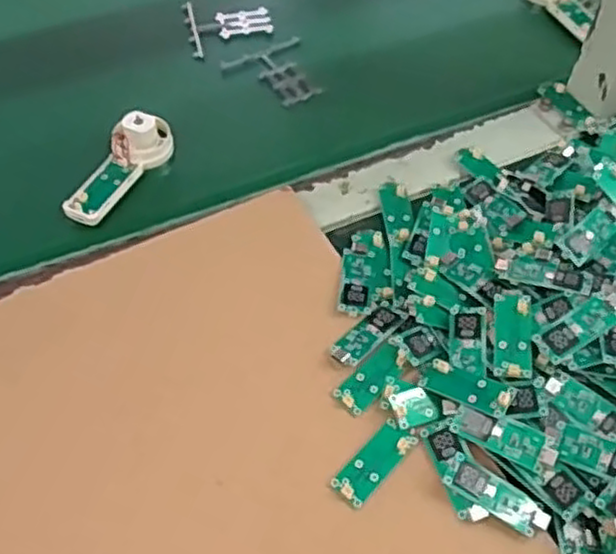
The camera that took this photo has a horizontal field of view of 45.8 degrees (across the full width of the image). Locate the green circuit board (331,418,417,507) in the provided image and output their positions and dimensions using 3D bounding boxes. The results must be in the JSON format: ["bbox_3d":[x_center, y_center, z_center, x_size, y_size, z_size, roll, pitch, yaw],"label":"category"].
[{"bbox_3d":[0.033,0.092,0.364,0.018,0.004,0.047,38,61,20],"label":"green circuit board"}]

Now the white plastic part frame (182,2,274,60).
[{"bbox_3d":[-0.063,-0.203,0.589,0.069,0.004,0.067,-9,56,-10],"label":"white plastic part frame"}]

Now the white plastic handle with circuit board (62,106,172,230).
[{"bbox_3d":[-0.124,-0.071,0.474,0.025,0.037,0.090,29,58,16],"label":"white plastic handle with circuit board"}]

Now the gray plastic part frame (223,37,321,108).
[{"bbox_3d":[-0.021,-0.156,0.559,0.065,0.004,0.065,-27,61,-21],"label":"gray plastic part frame"}]

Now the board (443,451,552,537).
[{"bbox_3d":[0.091,0.106,0.353,0.051,0.007,0.017,31,59,17],"label":"board"}]

